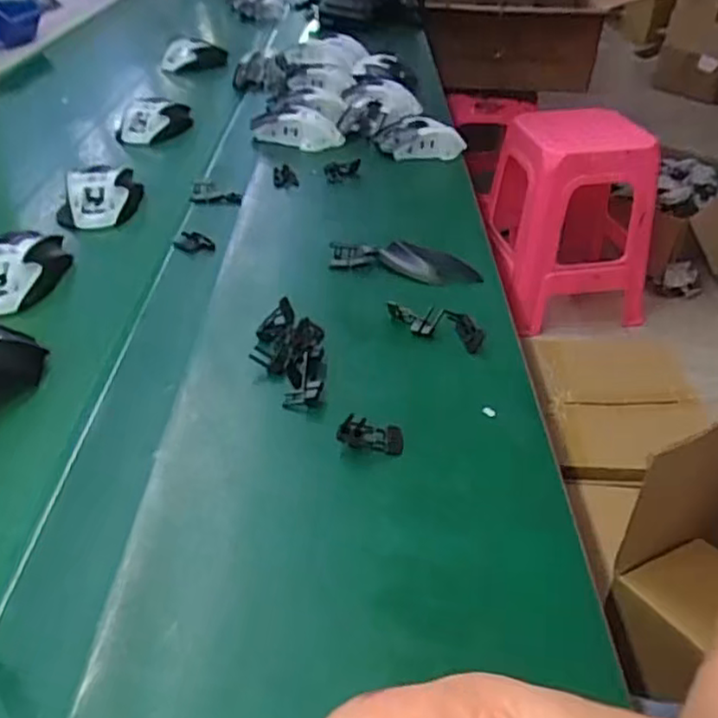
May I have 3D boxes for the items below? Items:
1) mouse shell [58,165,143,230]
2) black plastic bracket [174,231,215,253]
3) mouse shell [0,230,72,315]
[{"bbox_3d":[-0.256,-0.160,0.680,0.071,0.040,0.078,-1,37,-3],"label":"mouse shell"},{"bbox_3d":[-0.149,-0.106,0.625,0.038,0.008,0.022,9,39,9],"label":"black plastic bracket"},{"bbox_3d":[-0.286,-0.076,0.570,0.064,0.040,0.101,1,37,0],"label":"mouse shell"}]

